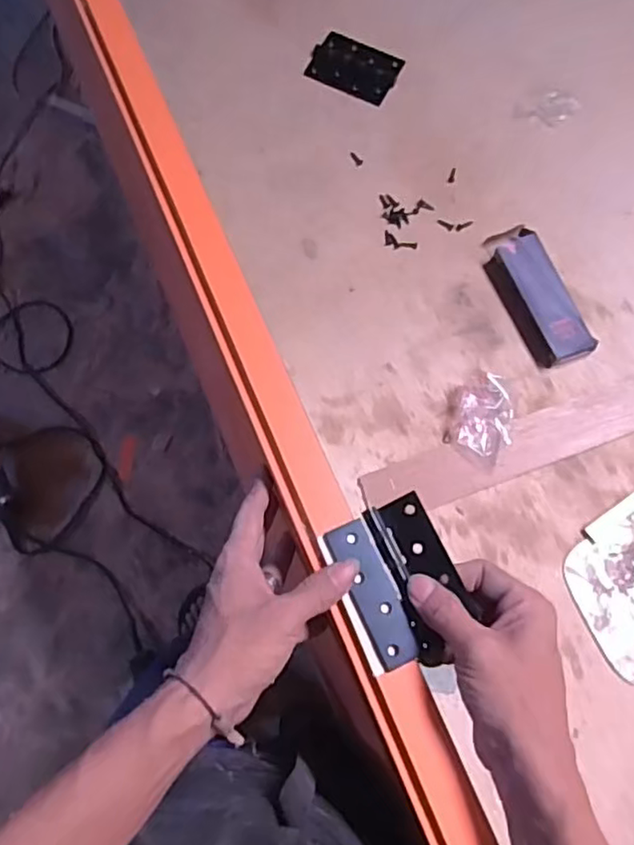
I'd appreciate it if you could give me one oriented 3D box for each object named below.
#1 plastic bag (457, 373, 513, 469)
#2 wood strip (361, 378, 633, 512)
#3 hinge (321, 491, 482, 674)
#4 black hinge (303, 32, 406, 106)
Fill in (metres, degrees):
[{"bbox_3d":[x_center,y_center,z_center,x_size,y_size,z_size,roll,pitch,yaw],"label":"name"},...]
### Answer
[{"bbox_3d":[0.161,-0.004,0.598,0.056,0.032,0.090,9,75,4],"label":"plastic bag"},{"bbox_3d":[0.434,-0.061,0.617,0.809,0.015,0.052,-20,75,-4],"label":"wood strip"},{"bbox_3d":[0.060,0.112,0.426,0.076,0.016,0.108,-28,76,-6],"label":"hinge"},{"bbox_3d":[0.045,-0.415,0.722,0.099,0.006,0.083,24,70,3],"label":"black hinge"}]

